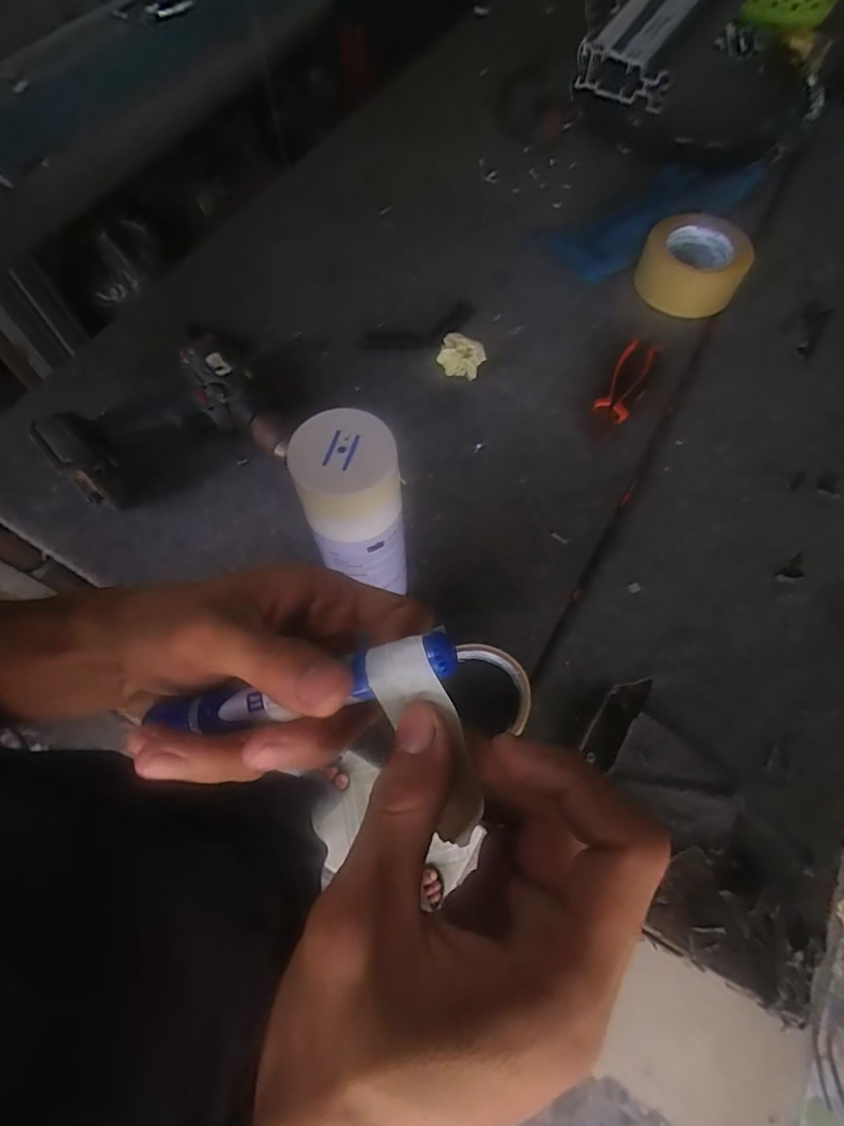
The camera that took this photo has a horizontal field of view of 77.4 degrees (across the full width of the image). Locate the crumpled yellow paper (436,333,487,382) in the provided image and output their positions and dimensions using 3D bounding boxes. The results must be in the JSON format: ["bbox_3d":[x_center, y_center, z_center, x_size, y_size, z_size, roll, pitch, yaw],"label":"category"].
[{"bbox_3d":[0.043,-0.222,0.566,0.046,0.029,0.040,17,67,8],"label":"crumpled yellow paper"}]

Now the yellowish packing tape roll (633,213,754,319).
[{"bbox_3d":[0.317,-0.352,0.619,0.113,0.052,0.104,0,66,0],"label":"yellowish packing tape roll"}]

